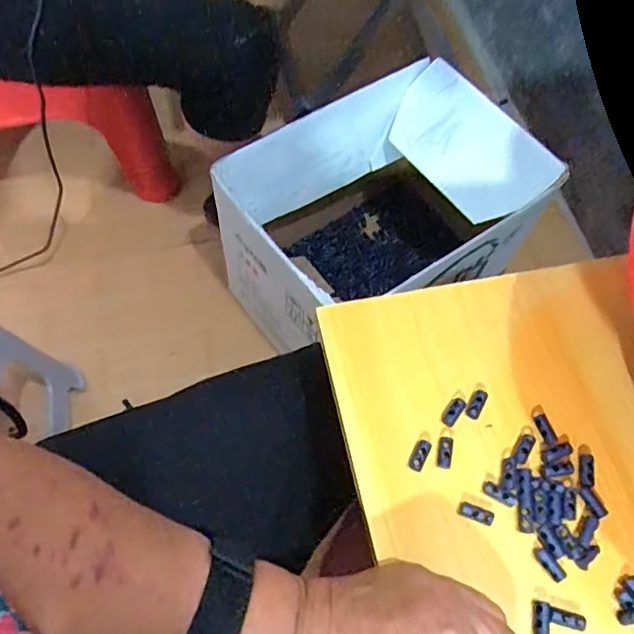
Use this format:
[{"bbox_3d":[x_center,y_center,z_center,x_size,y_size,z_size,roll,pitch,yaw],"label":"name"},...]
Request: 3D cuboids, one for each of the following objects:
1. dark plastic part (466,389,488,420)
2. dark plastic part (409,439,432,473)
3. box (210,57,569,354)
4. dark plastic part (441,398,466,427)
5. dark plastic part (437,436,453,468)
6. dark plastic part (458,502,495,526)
[{"bbox_3d":[0.101,0.055,0.369,0.009,0.004,0.020,26,63,13],"label":"dark plastic part"},{"bbox_3d":[0.063,0.084,0.353,0.010,0.004,0.020,23,63,11],"label":"dark plastic part"},{"bbox_3d":[0.091,-0.125,0.895,0.404,0.301,0.296,-32,66,-17],"label":"box"},{"bbox_3d":[0.086,0.059,0.366,0.009,0.004,0.021,34,66,17],"label":"dark plastic part"},{"bbox_3d":[0.078,0.082,0.354,0.009,0.004,0.019,9,61,4],"label":"dark plastic part"},{"bbox_3d":[0.093,0.114,0.338,0.020,0.004,0.008,18,62,9],"label":"dark plastic part"}]

